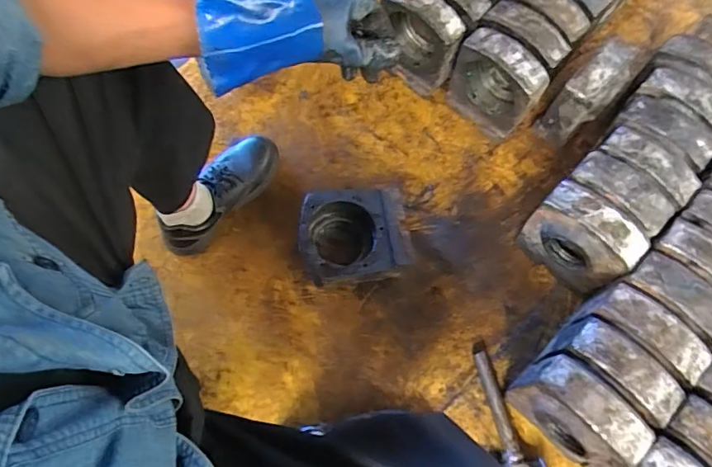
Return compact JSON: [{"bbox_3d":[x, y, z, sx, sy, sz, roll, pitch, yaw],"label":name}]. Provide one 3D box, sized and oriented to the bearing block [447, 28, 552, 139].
[{"bbox_3d":[0.265,-0.280,0.948,0.161,0.190,0.078,40,73,12],"label":"bearing block"}]

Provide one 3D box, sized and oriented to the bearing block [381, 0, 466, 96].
[{"bbox_3d":[0.124,-0.369,0.955,0.144,0.182,0.072,33,75,10],"label":"bearing block"}]

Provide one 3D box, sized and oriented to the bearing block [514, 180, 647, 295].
[{"bbox_3d":[0.377,0.012,0.856,0.167,0.193,0.087,39,73,12],"label":"bearing block"}]

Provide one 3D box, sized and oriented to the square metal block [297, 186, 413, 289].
[{"bbox_3d":[-0.004,0.007,0.908,0.192,0.089,0.158,-8,70,-5],"label":"square metal block"}]

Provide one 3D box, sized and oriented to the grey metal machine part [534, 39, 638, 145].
[{"bbox_3d":[0.437,-0.261,0.944,0.080,0.188,0.143,43,74,13],"label":"grey metal machine part"}]

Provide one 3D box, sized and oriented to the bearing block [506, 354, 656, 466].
[{"bbox_3d":[0.328,0.270,0.752,0.165,0.167,0.089,43,74,13],"label":"bearing block"}]

